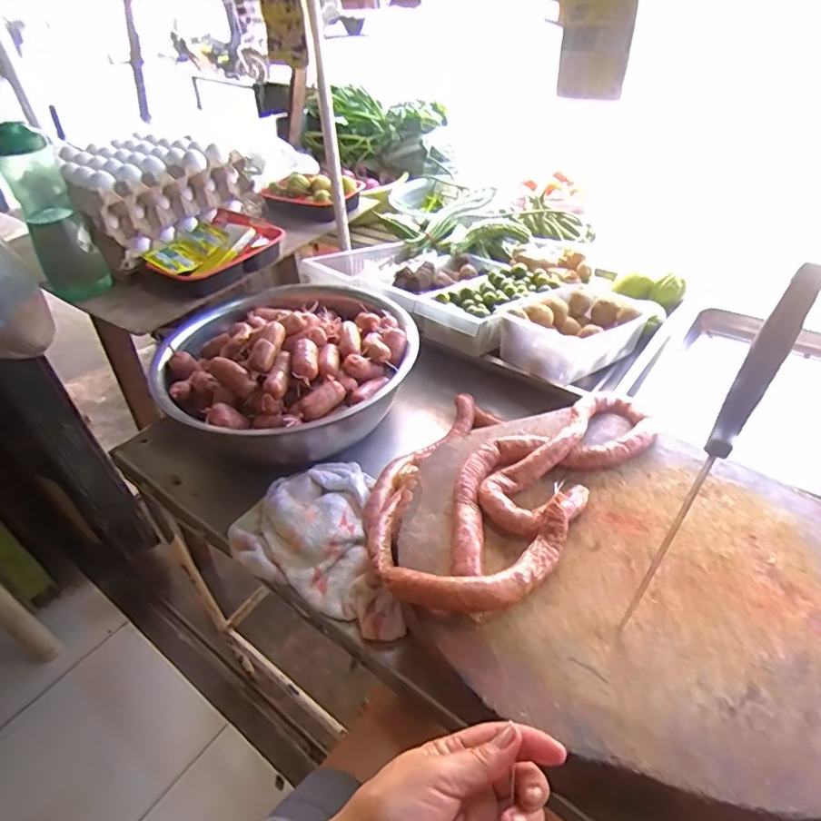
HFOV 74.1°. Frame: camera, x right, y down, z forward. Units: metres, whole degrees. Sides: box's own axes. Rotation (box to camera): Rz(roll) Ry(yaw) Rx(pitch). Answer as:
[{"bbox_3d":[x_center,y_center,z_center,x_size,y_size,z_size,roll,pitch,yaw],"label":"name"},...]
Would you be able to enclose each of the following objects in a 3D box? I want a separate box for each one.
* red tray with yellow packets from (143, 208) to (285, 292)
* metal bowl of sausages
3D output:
[{"bbox_3d":[-0.336,-0.273,0.935,0.128,0.060,0.208,31,53,34],"label":"red tray with yellow packets"},{"bbox_3d":[-0.182,-0.085,0.806,0.348,0.133,0.359,-3,42,3],"label":"metal bowl of sausages"}]

